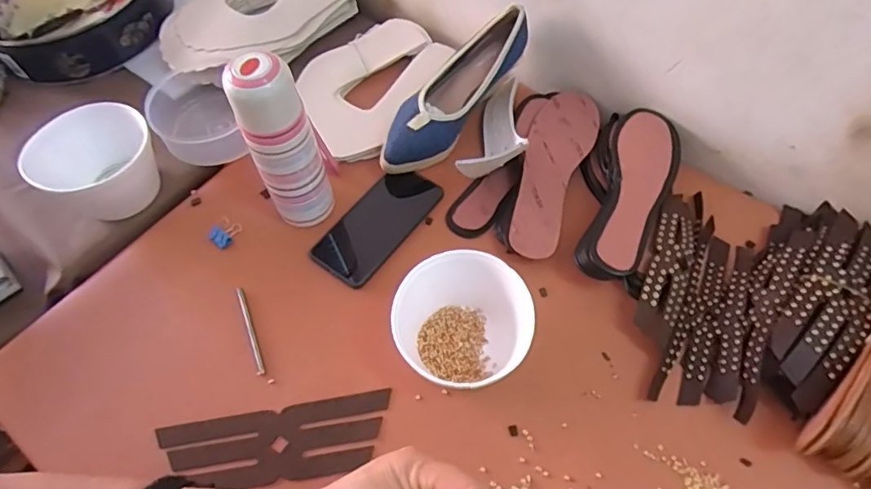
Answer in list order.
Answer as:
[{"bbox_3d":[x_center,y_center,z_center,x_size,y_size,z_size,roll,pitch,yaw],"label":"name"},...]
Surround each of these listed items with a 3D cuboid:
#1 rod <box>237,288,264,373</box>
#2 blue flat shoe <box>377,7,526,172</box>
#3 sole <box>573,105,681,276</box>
[{"bbox_3d":[-0.193,0.089,0.567,0.007,0.007,0.103,-21,60,-10],"label":"rod"},{"bbox_3d":[0.018,-0.179,0.653,0.075,0.067,0.234,41,89,23],"label":"blue flat shoe"},{"bbox_3d":[0.215,-0.060,0.600,0.080,0.037,0.224,17,61,12],"label":"sole"}]

